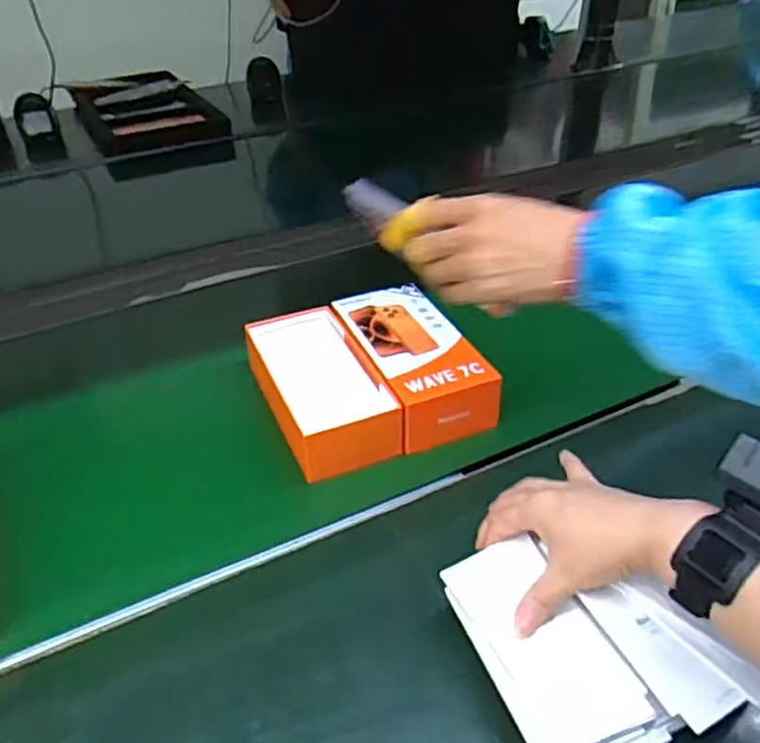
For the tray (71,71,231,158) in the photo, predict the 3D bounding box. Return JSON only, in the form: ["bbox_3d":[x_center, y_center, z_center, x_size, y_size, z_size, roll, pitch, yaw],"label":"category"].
[{"bbox_3d":[-0.452,-0.514,1.377,0.248,0.070,0.370,-19,38,-21],"label":"tray"}]

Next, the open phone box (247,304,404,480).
[{"bbox_3d":[-0.059,0.016,0.644,0.098,0.062,0.181,-16,37,-17],"label":"open phone box"}]

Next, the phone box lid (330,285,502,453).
[{"bbox_3d":[0.030,-0.009,0.665,0.091,0.059,0.182,-15,37,-16],"label":"phone box lid"}]

